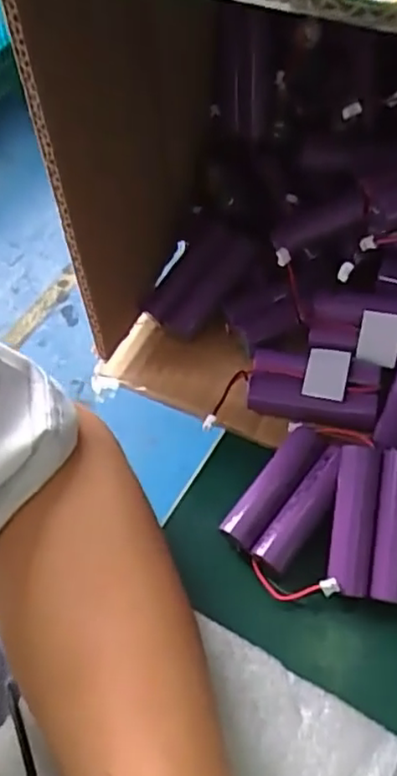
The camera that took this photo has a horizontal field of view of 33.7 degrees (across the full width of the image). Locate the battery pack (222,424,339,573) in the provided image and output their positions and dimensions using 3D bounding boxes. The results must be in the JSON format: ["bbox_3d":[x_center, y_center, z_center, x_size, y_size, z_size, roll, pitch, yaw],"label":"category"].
[{"bbox_3d":[0.043,0.051,0.312,0.037,0.019,0.067,25,64,30],"label":"battery pack"}]

